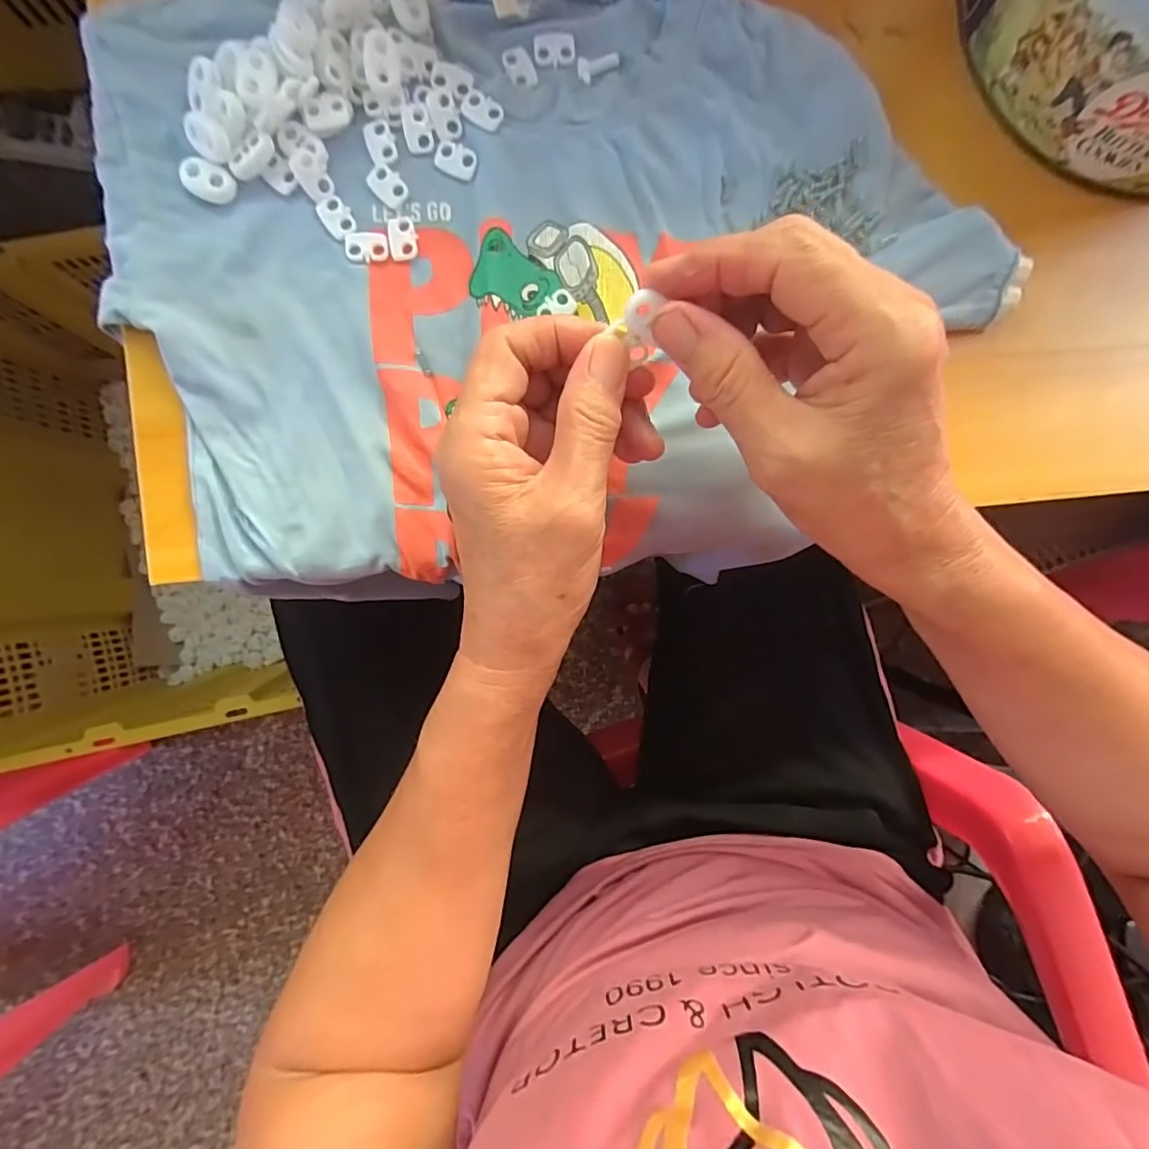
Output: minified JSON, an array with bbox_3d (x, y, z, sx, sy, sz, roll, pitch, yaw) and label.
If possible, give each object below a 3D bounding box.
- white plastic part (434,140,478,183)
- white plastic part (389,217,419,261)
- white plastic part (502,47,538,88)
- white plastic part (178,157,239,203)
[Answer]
[{"bbox_3d":[-0.053,-0.188,0.254,0.019,0.004,0.013,18,89,-4],"label":"white plastic part"},{"bbox_3d":[-0.077,-0.152,0.253,0.012,0.004,0.019,-2,91,-4],"label":"white plastic part"},{"bbox_3d":[-0.024,-0.231,0.256,0.012,0.004,0.019,-27,93,-4],"label":"white plastic part"},{"bbox_3d":[-0.160,-0.171,0.244,0.021,0.004,0.015,23,89,-4],"label":"white plastic part"}]

